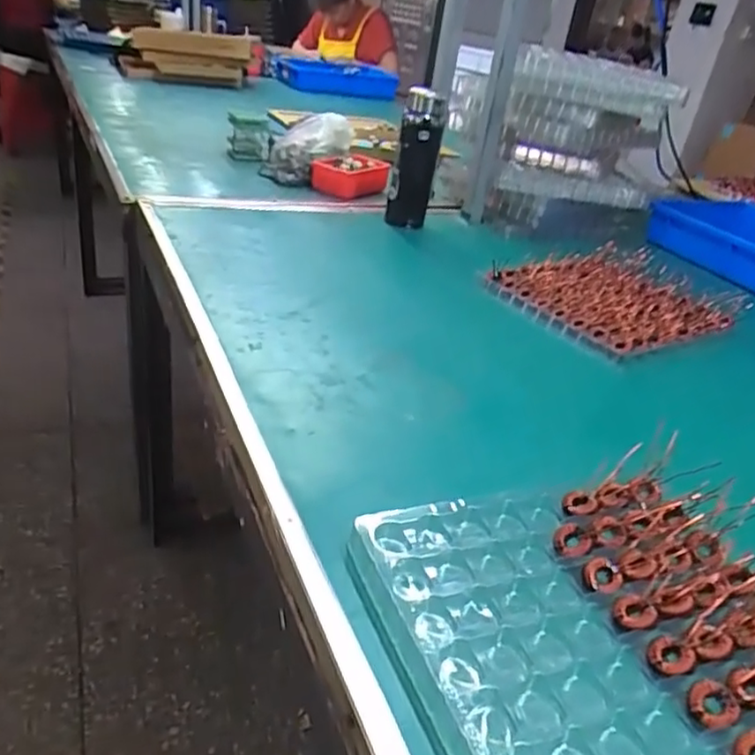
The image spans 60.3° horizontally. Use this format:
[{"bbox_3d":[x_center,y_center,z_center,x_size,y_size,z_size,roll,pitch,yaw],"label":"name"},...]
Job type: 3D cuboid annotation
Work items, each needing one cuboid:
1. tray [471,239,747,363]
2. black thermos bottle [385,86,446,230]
[{"bbox_3d":[0.358,-0.130,0.987,0.315,0.026,0.280,-11,36,-31],"label":"tray"},{"bbox_3d":[0.070,-0.399,1.202,0.080,0.229,0.084,11,30,3],"label":"black thermos bottle"}]

